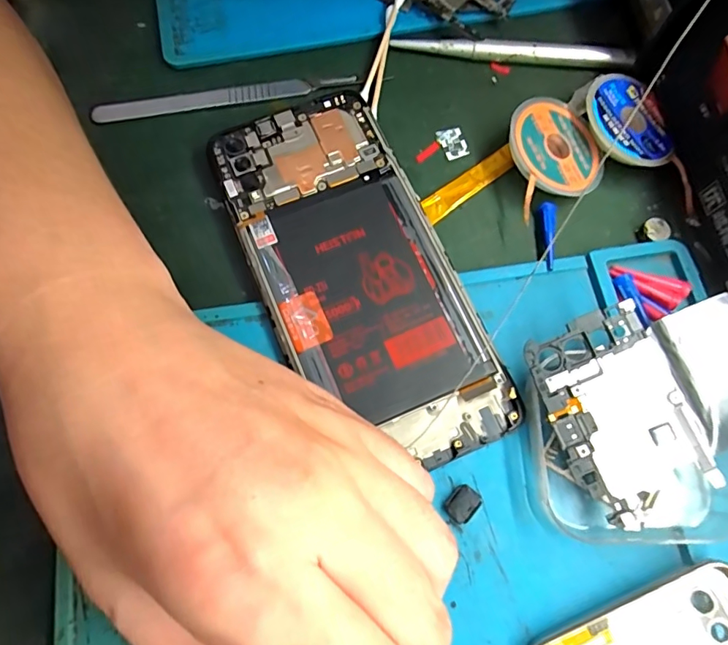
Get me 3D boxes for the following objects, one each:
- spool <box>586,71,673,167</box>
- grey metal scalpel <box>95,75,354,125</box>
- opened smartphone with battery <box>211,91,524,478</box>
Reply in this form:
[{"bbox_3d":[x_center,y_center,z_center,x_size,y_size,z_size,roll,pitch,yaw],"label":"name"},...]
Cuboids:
[{"bbox_3d":[0.115,-0.088,0.204,0.041,0.011,0.042,0,72,0],"label":"spool"},{"bbox_3d":[-0.064,-0.104,0.219,0.117,0.004,0.010,-9,73,-3],"label":"grey metal scalpel"},{"bbox_3d":[-0.004,-0.019,0.189,0.071,0.010,0.155,-23,74,-7],"label":"opened smartphone with battery"}]

